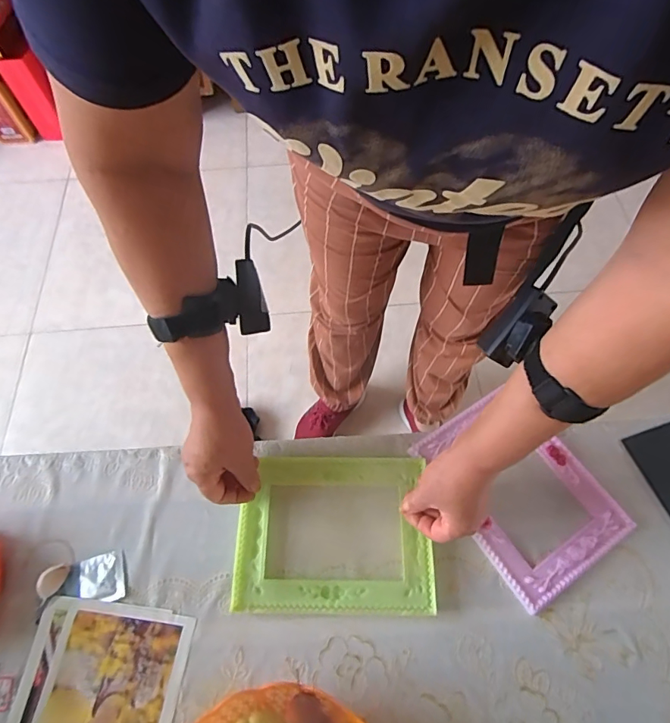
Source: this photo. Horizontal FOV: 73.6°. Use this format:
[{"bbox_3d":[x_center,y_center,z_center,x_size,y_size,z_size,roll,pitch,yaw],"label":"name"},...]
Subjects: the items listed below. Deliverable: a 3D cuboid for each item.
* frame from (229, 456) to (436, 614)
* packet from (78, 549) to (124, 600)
[{"bbox_3d":[-0.003,0.183,0.490,0.210,0.013,0.159,1,65,1],"label":"frame"},{"bbox_3d":[-0.251,0.233,0.481,0.048,0.005,0.049,-14,66,-6],"label":"packet"}]

